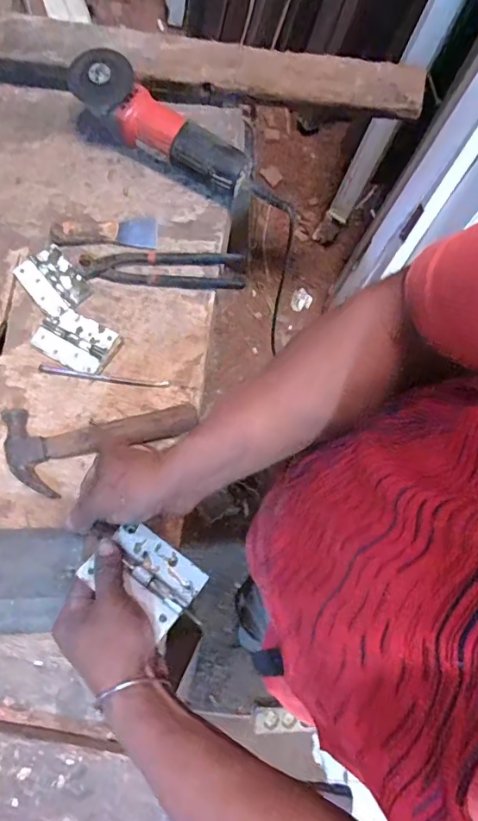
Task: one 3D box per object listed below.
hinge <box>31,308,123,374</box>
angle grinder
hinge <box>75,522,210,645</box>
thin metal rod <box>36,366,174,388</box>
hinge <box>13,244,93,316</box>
[{"bbox_3d":[-0.215,-0.093,0.643,0.105,0.005,0.068,27,80,6],"label":"hinge"},{"bbox_3d":[-0.102,-0.381,0.660,0.264,0.090,0.087,37,81,8],"label":"angle grinder"},{"bbox_3d":[-0.089,0.150,0.445,0.110,0.013,0.066,30,62,16],"label":"hinge"},{"bbox_3d":[-0.178,-0.044,0.635,0.172,0.006,0.011,8,78,2],"label":"thin metal rod"},{"bbox_3d":[-0.254,-0.176,0.660,0.067,0.006,0.097,-39,80,-7],"label":"hinge"}]

